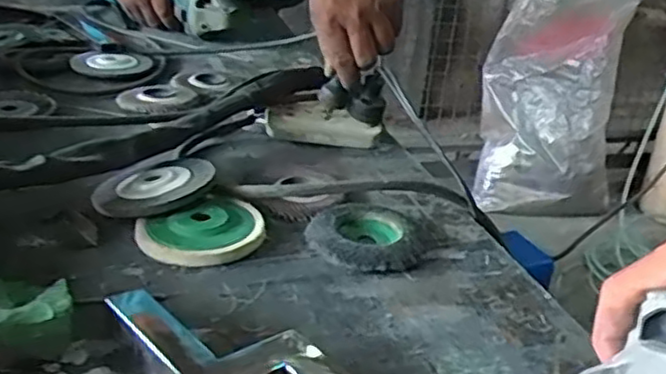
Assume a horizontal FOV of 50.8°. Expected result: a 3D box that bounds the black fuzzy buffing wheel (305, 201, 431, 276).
[{"bbox_3d":[0.026,0.041,0.559,0.088,0.018,0.094,6,24,-3],"label":"black fuzzy buffing wheel"}]

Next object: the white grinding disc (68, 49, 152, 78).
[{"bbox_3d":[-0.275,-0.154,0.867,0.093,0.015,0.093,-1,26,-18],"label":"white grinding disc"}]

